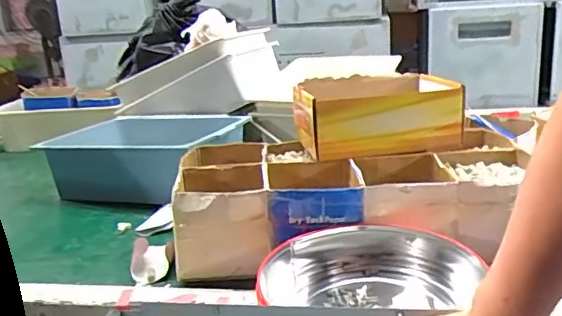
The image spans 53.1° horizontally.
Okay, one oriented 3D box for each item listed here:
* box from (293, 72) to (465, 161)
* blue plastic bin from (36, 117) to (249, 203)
[{"bbox_3d":[0.149,-0.066,0.900,0.238,0.099,0.177,-6,16,-6],"label":"box"},{"bbox_3d":[-0.261,-0.004,1.164,0.352,0.120,0.277,2,17,20],"label":"blue plastic bin"}]

